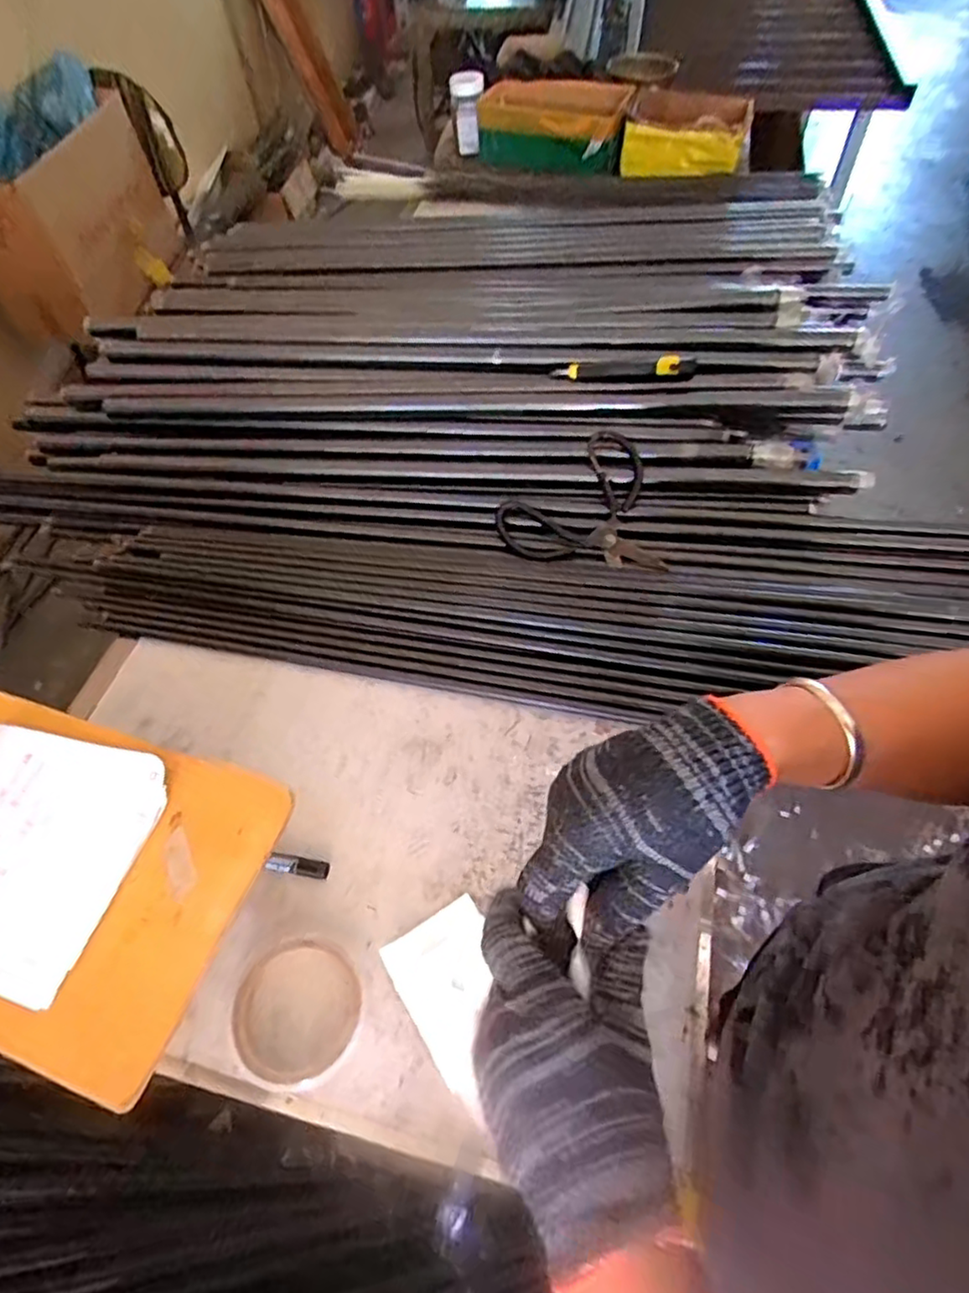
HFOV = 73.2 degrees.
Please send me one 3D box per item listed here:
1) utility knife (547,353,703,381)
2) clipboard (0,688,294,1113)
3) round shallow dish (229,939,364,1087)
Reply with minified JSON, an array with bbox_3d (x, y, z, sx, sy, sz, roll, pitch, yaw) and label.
[{"bbox_3d":[0.157,-0.310,0.726,0.156,0.023,0.030,3,57,6],"label":"utility knife"},{"bbox_3d":[-0.299,0.142,0.437,0.283,0.025,0.191,15,59,13],"label":"clipboard"},{"bbox_3d":[-0.134,0.259,0.467,0.090,0.010,0.089,-2,57,3],"label":"round shallow dish"}]

